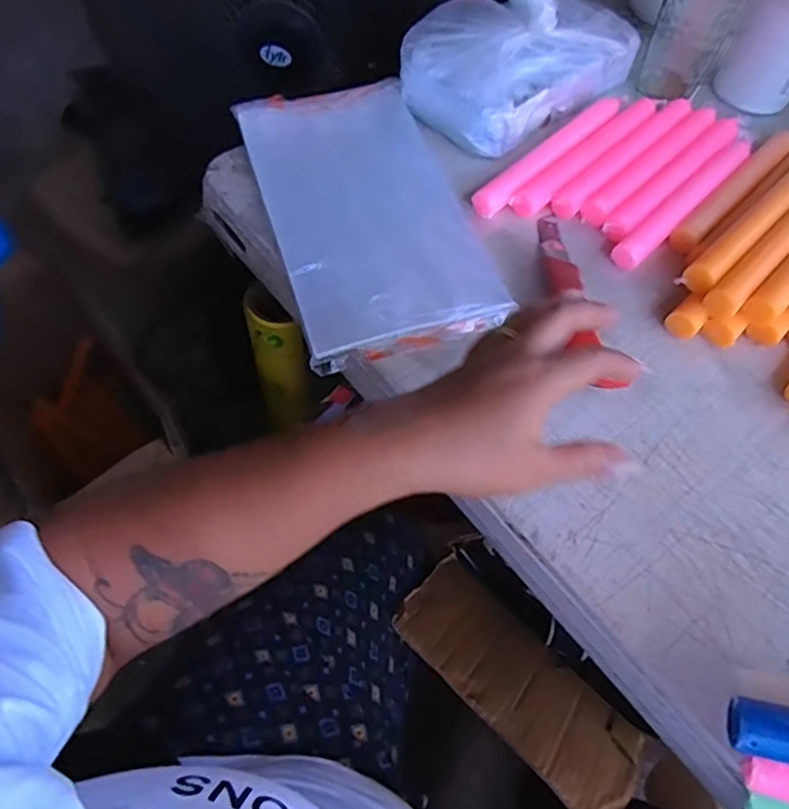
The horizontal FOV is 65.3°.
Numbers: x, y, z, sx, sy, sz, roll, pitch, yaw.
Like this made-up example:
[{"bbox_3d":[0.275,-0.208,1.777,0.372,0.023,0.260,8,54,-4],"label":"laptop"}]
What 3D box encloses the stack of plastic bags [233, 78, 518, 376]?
[{"bbox_3d":[-0.022,-0.163,0.499,0.157,0.020,0.280,-14,61,-11],"label":"stack of plastic bags"}]

